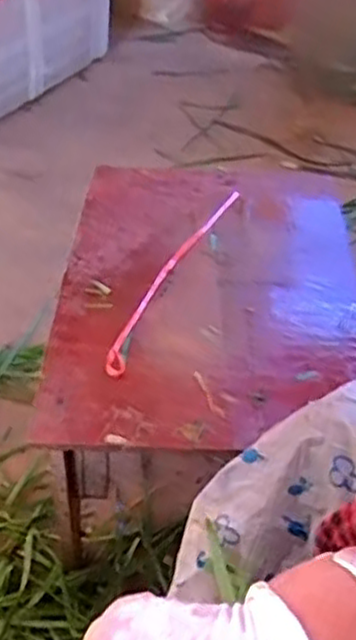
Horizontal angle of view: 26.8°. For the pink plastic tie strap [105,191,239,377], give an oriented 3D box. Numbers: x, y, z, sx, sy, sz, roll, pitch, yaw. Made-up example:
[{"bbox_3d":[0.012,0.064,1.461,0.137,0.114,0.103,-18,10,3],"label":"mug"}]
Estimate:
[{"bbox_3d":[-0.002,-0.059,0.840,0.029,0.015,0.340,17,45,14],"label":"pink plastic tie strap"}]

